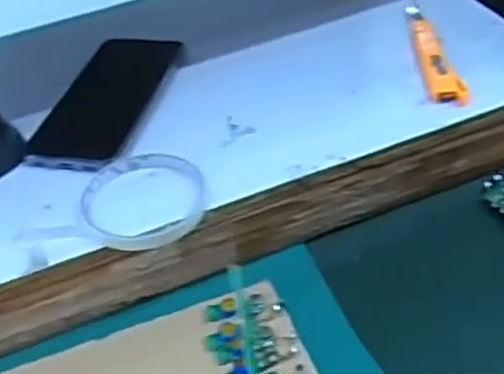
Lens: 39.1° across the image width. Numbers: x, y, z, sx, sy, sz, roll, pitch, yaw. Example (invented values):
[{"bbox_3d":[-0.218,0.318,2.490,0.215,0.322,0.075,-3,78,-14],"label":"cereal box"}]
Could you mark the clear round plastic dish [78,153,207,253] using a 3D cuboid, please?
[{"bbox_3d":[-0.071,0.006,0.462,0.079,0.006,0.080,-4,44,4],"label":"clear round plastic dish"}]

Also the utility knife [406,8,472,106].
[{"bbox_3d":[0.141,-0.111,0.560,0.024,0.014,0.149,-5,44,2],"label":"utility knife"}]

